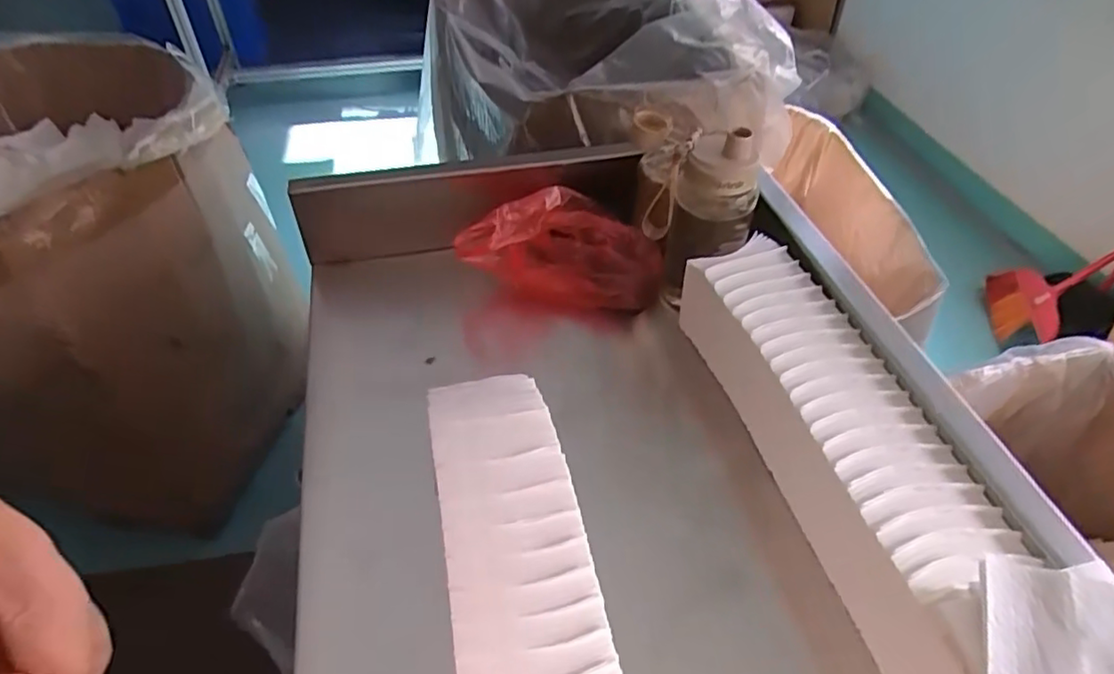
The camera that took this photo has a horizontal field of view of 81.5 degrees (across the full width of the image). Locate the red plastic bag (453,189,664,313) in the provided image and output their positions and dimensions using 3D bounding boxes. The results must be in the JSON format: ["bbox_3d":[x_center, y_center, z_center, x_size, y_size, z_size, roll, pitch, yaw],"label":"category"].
[{"bbox_3d":[0.008,-0.092,0.710,0.213,0.116,0.089,4,46,3],"label":"red plastic bag"}]

